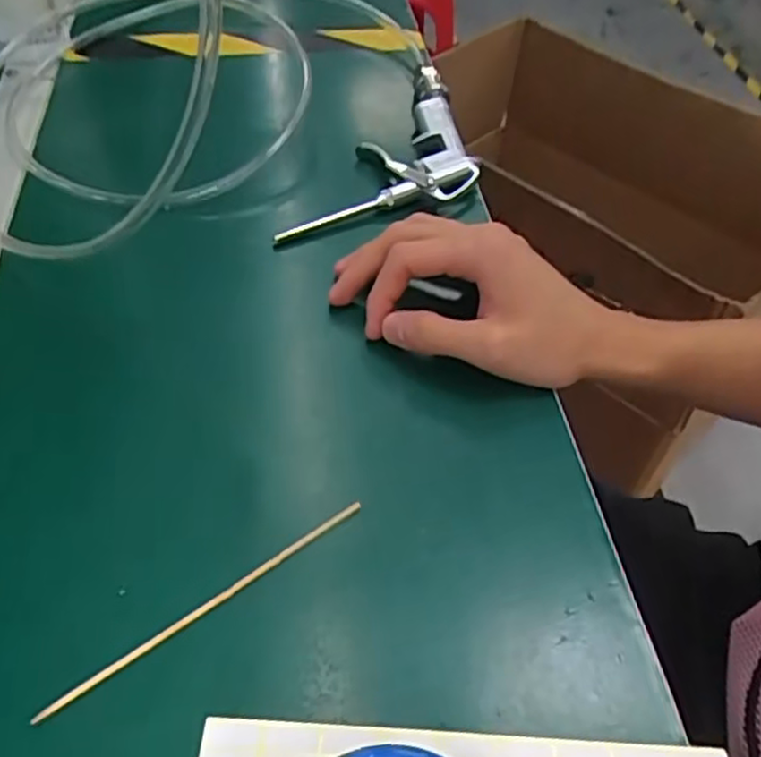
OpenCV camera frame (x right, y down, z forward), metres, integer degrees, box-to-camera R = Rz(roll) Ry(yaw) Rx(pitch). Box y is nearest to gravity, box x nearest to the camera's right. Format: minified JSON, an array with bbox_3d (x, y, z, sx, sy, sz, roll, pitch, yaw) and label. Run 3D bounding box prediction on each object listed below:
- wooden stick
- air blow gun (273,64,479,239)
[{"bbox_3d":[-0.068,0.091,0.290,0.146,0.004,0.004,-31,57,-24],"label":"wooden stick"},{"bbox_3d":[0.023,-0.146,0.480,0.087,0.022,0.205,22,53,16],"label":"air blow gun"}]

